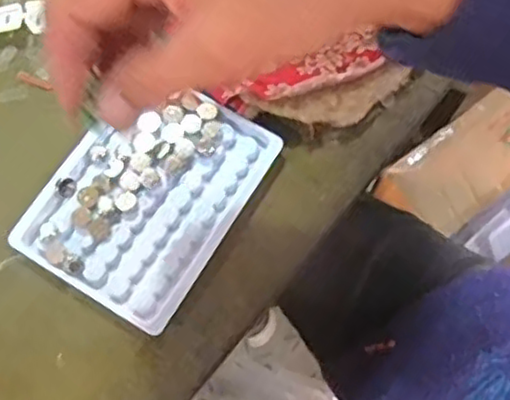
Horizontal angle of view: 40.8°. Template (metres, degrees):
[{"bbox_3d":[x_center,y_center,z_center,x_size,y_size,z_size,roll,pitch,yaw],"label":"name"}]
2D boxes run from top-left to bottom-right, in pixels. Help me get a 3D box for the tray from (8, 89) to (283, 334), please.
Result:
[{"bbox_3d":[-0.058,-0.005,0.378,0.096,0.009,0.127,31,73,9],"label":"tray"}]

